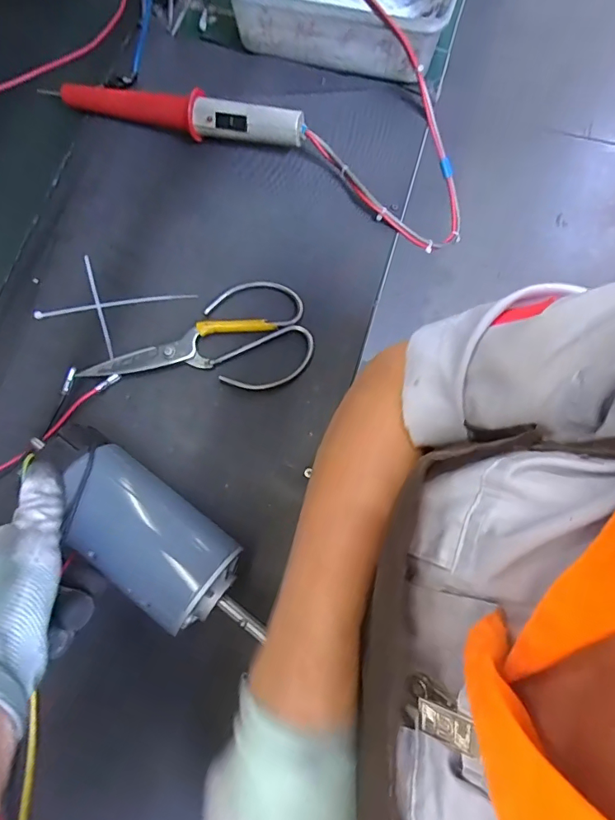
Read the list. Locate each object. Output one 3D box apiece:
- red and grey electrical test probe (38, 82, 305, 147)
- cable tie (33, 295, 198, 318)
[{"bbox_3d":[-0.130,-0.300,0.464,0.259,0.034,0.032,16,75,5],"label":"red and grey electrical test probe"},{"bbox_3d":[-0.179,-0.098,0.431,0.148,0.006,0.007,-8,74,-1],"label":"cable tie"}]

